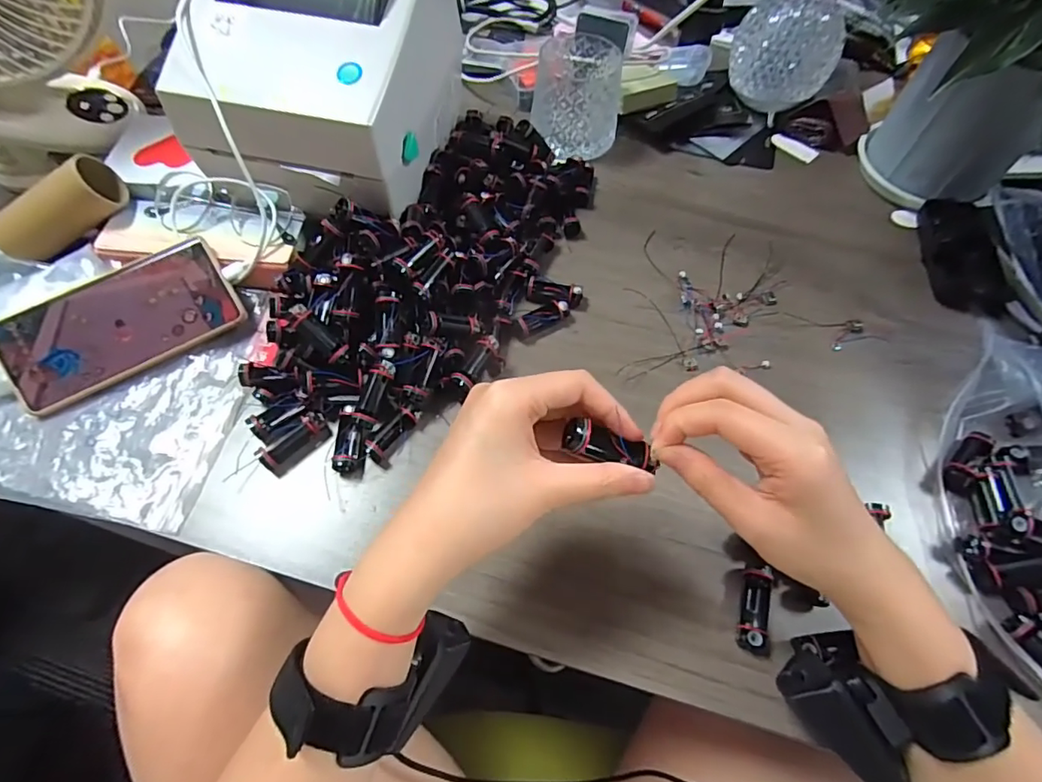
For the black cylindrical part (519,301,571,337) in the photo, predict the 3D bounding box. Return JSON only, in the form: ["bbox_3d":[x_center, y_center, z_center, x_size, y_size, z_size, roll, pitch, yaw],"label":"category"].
[{"bbox_3d":[0.018,-0.059,0.425,0.044,0.014,0.015,-25,66,-15],"label":"black cylindrical part"}]

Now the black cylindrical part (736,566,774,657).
[{"bbox_3d":[0.147,0.136,0.325,0.021,0.014,0.050,9,61,2],"label":"black cylindrical part"}]

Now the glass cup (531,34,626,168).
[{"bbox_3d":[0.056,-0.290,0.520,0.085,0.074,0.097,7,61,1],"label":"glass cup"}]

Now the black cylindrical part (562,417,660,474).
[{"bbox_3d":[0.043,0.028,0.258,0.050,0.017,0.015,22,59,-20],"label":"black cylindrical part"}]

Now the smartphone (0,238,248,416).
[{"bbox_3d":[-0.302,-0.052,0.392,0.164,0.007,0.075,-28,91,-13],"label":"smartphone"}]

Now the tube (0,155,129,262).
[{"bbox_3d":[-0.379,-0.146,0.420,0.105,0.043,0.034,-36,67,0],"label":"tube"}]

